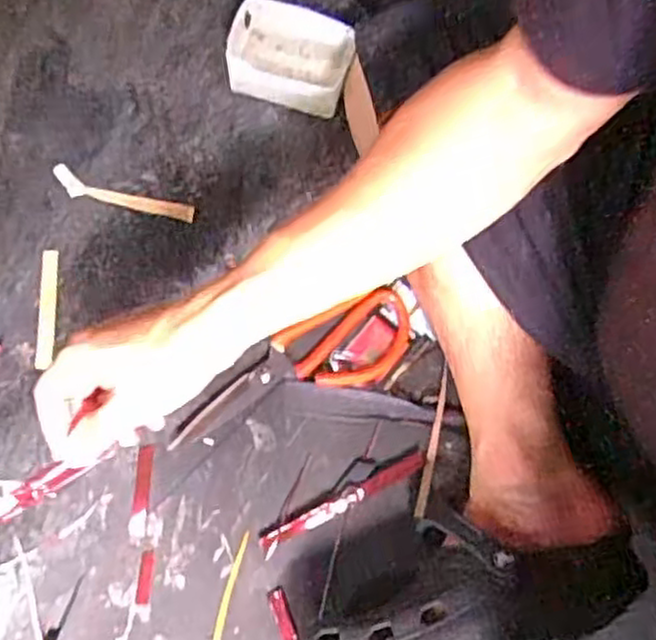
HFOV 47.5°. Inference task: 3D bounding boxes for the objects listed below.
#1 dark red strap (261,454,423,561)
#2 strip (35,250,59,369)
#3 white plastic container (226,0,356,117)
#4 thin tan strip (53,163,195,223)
[{"bbox_3d":[0.012,0.146,0.596,0.147,0.010,0.016,-27,76,-6],"label":"dark red strap"},{"bbox_3d":[-0.233,-0.012,0.617,0.015,0.005,0.096,-1,75,0],"label":"strip"},{"bbox_3d":[-0.030,-0.228,0.646,0.104,0.056,0.072,15,76,4],"label":"white plastic container"},{"bbox_3d":[-0.177,-0.107,0.642,0.124,0.013,0.021,16,76,5],"label":"thin tan strip"}]

